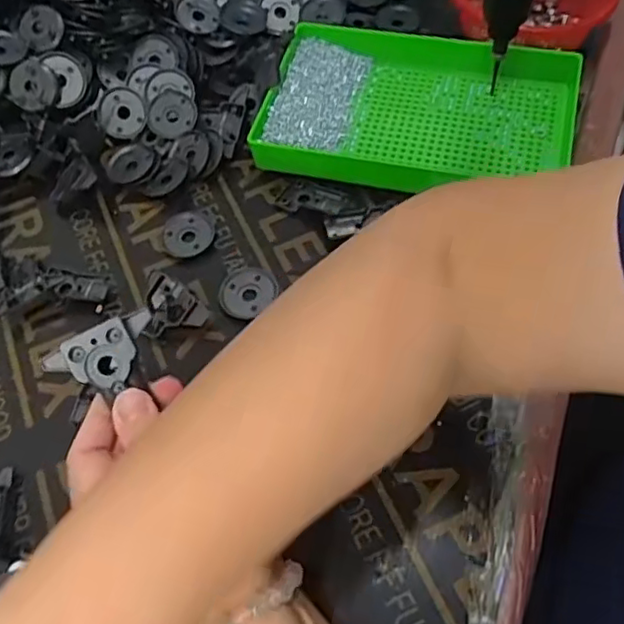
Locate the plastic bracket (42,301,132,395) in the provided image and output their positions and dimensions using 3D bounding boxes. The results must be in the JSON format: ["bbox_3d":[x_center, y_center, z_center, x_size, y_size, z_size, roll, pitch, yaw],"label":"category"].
[{"bbox_3d":[-0.108,0.022,0.324,0.052,0.011,0.037,-9,94,-13],"label":"plastic bracket"}]

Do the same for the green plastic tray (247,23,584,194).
[{"bbox_3d":[0.087,-0.166,0.517,0.248,0.032,0.146,10,61,10],"label":"green plastic tray"}]

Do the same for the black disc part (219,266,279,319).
[{"bbox_3d":[-0.050,-0.015,0.477,0.041,0.005,0.042,-2,60,4],"label":"black disc part"}]

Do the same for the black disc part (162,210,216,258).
[{"bbox_3d":[-0.100,-0.062,0.508,0.042,0.004,0.043,6,61,8],"label":"black disc part"}]

